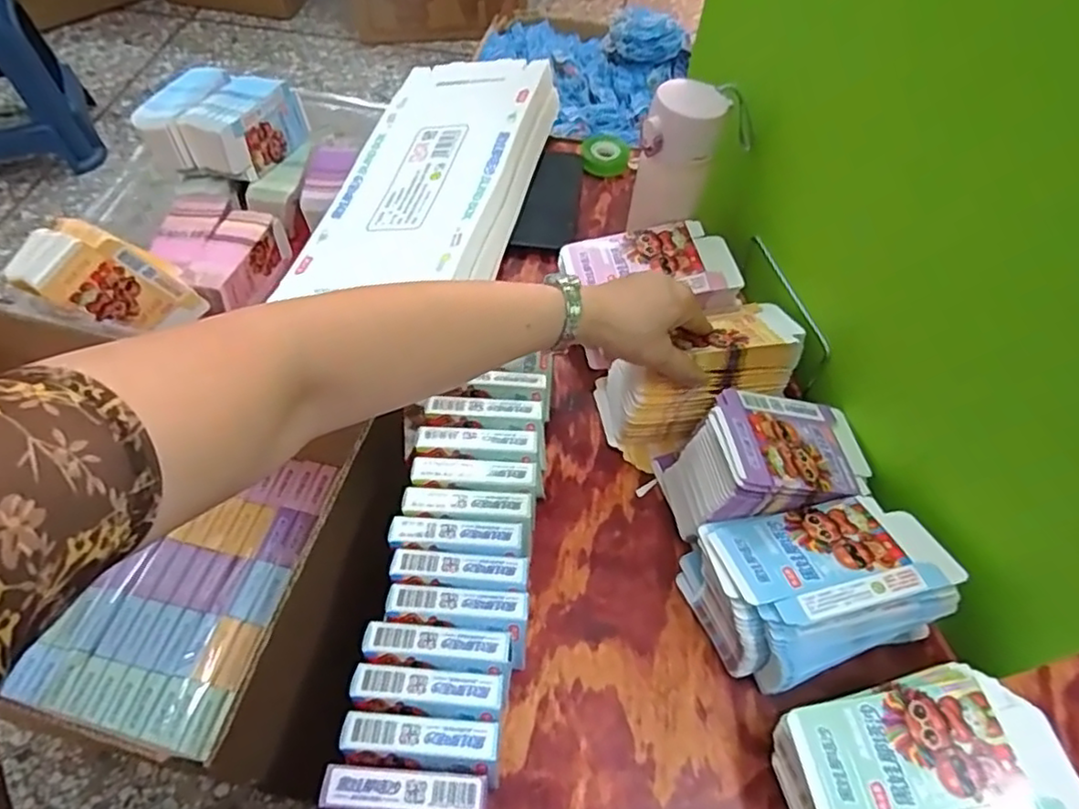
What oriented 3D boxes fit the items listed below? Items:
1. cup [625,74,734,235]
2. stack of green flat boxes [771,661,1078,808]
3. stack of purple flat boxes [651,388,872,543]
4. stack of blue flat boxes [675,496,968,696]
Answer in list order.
[{"bbox_3d":[0.118,-0.197,0.615,0.071,0.184,0.061,-2,56,-5],"label":"cup"},{"bbox_3d":[0.234,0.235,0.412,0.144,0.083,0.103,-10,57,-10],"label":"stack of green flat boxes"},{"bbox_3d":[0.181,0.049,0.517,0.149,0.105,0.088,-7,57,-8],"label":"stack of purple flat boxes"},{"bbox_3d":[0.196,0.130,0.472,0.152,0.089,0.108,-13,58,-12],"label":"stack of blue flat boxes"}]

